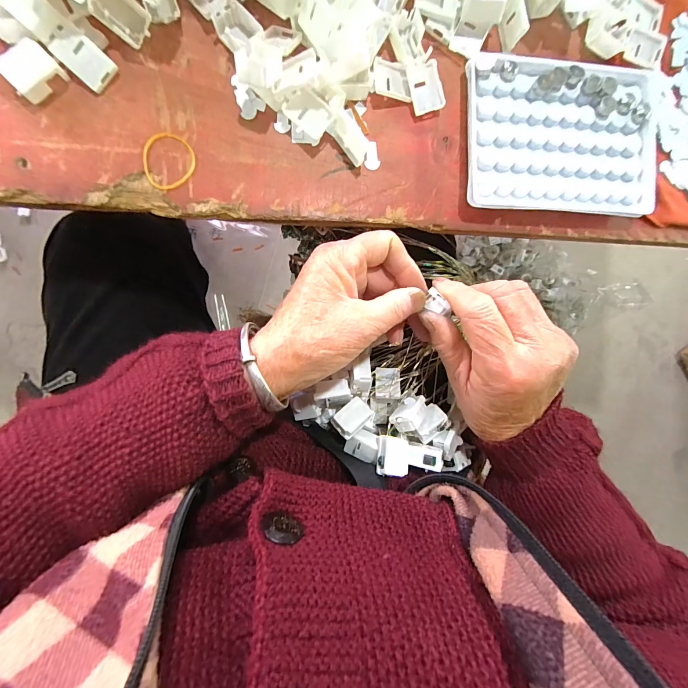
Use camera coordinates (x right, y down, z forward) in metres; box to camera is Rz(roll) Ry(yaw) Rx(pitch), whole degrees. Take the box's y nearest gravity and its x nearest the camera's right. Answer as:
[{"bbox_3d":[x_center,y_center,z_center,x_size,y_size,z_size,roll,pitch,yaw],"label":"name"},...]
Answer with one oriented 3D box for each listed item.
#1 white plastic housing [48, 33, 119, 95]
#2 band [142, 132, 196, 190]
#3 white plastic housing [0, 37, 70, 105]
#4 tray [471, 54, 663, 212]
[{"bbox_3d":[-0.142,-0.156,0.185,0.028,0.005,0.019,41,95,-21],"label":"white plastic housing"},{"bbox_3d":[-0.103,-0.107,0.195,0.031,0.004,0.031,0,91,-7],"label":"band"},{"bbox_3d":[-0.167,-0.145,0.180,0.025,0.009,0.020,-47,126,-10],"label":"white plastic housing"},{"bbox_3d":[0.147,-0.136,0.222,0.138,0.014,0.092,-1,91,-7],"label":"tray"}]

